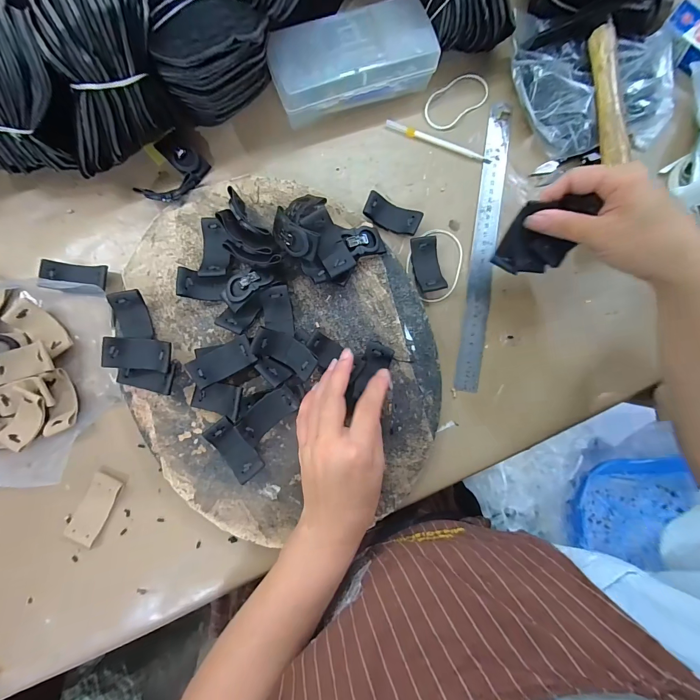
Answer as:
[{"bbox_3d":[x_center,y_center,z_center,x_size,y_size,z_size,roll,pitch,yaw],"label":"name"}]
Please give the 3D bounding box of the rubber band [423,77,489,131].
[{"bbox_3d":[0.116,-0.274,0.369,0.077,0.004,0.039,-36,96,-1],"label":"rubber band"}]

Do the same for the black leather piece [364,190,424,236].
[{"bbox_3d":[0.043,-0.137,0.345,0.057,0.013,0.027,24,85,-3],"label":"black leather piece"}]

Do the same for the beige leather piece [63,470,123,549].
[{"bbox_3d":[-0.237,0.147,0.310,0.028,0.005,0.062,25,85,-2],"label":"beige leather piece"}]

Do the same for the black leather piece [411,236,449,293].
[{"bbox_3d":[0.080,-0.087,0.342,0.027,0.015,0.056,-10,87,-5],"label":"black leather piece"}]

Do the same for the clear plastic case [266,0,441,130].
[{"bbox_3d":[0.002,-0.290,0.344,0.162,0.049,0.073,-19,88,-5],"label":"clear plastic case"}]

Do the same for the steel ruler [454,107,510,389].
[{"bbox_3d":[0.142,-0.110,0.352,0.024,0.005,0.305,9,86,-4],"label":"steel ruler"}]

